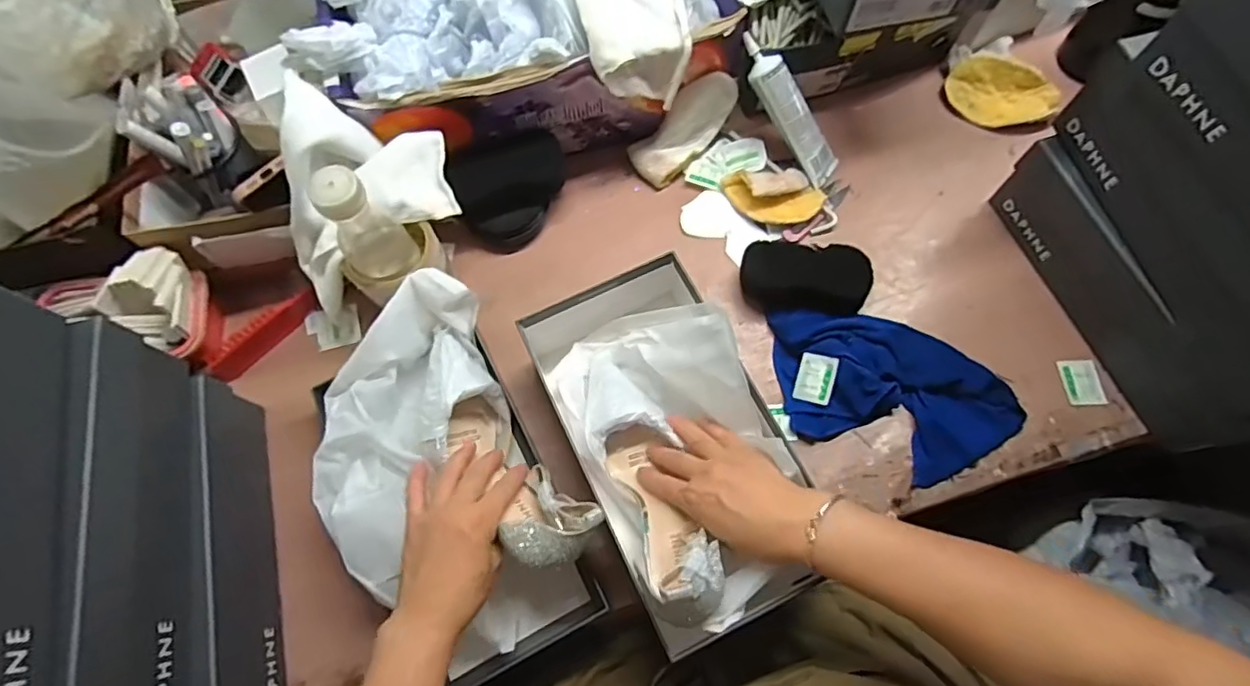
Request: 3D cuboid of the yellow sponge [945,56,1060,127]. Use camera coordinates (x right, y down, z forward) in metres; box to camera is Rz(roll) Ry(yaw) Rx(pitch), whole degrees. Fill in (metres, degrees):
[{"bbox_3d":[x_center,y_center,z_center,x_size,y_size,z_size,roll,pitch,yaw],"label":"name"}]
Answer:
[{"bbox_3d":[0.426,-0.280,0.679,0.118,0.037,0.070,34,74,14],"label":"yellow sponge"}]

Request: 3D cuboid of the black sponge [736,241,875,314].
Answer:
[{"bbox_3d":[0.183,-0.066,0.614,0.124,0.030,0.067,1,69,2],"label":"black sponge"}]

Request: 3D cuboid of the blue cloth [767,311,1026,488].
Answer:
[{"bbox_3d":[0.251,0.041,0.567,0.232,0.033,0.142,23,72,10],"label":"blue cloth"}]

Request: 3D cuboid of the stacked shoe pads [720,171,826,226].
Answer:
[{"bbox_3d":[0.158,-0.152,0.643,0.108,0.028,0.046,7,70,5],"label":"stacked shoe pads"}]

